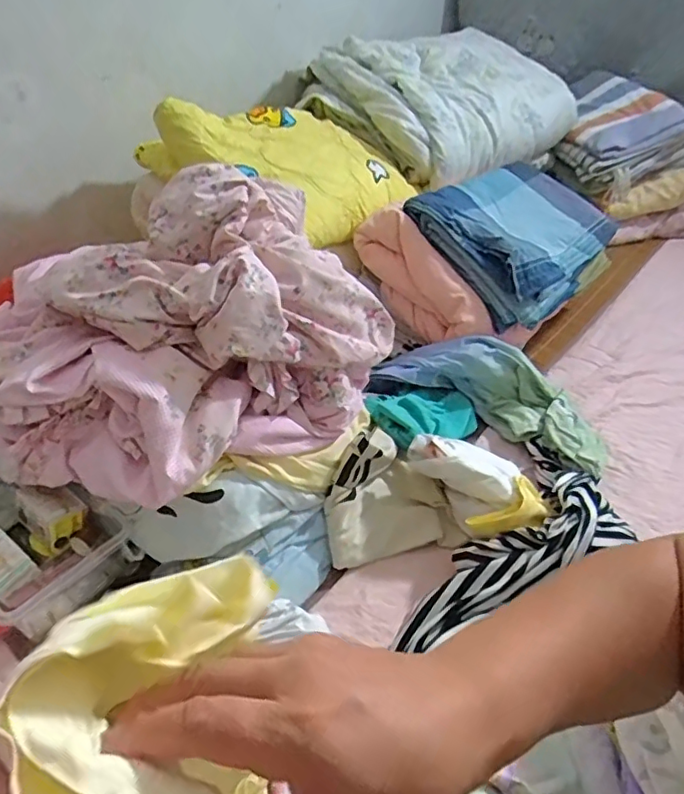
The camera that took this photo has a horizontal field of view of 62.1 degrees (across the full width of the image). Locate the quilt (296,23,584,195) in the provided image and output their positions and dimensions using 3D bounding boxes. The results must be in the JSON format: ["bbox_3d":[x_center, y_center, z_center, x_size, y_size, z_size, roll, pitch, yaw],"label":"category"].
[{"bbox_3d":[0.212,-0.649,1.236,0.570,0.180,0.394,-30,49,-30],"label":"quilt"}]

